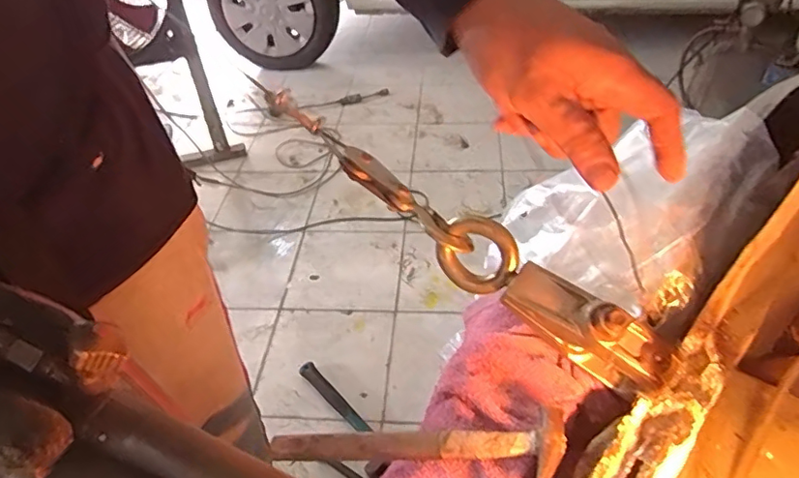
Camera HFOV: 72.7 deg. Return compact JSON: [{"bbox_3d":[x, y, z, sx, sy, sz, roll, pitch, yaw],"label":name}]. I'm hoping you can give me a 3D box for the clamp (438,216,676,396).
[{"bbox_3d":[0.121,0.055,0.437,0.200,0.101,0.042,37,57,17],"label":"clamp"}]

